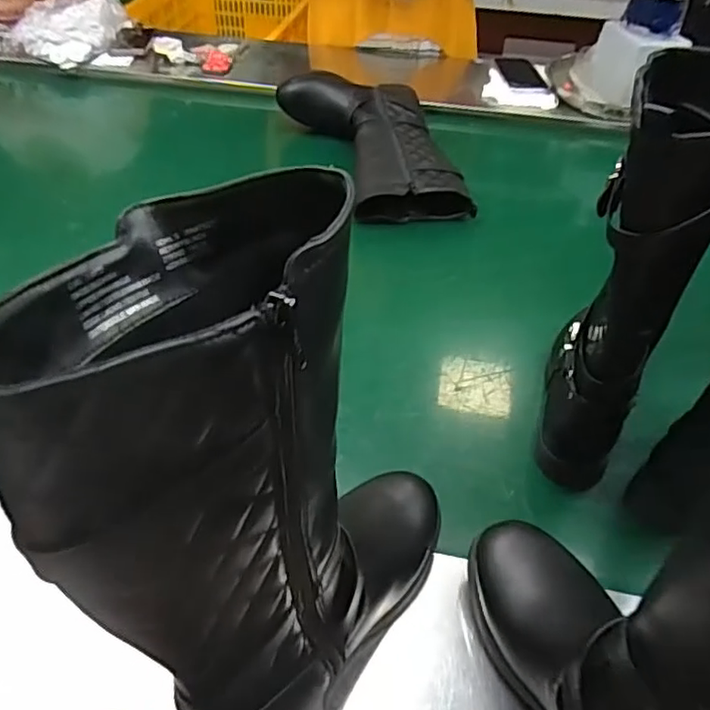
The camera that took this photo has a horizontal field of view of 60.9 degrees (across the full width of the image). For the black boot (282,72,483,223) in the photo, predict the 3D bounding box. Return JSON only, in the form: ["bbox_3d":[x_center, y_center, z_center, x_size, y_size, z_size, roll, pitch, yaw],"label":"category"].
[{"bbox_3d":[0.023,-0.318,0.907,0.212,0.087,0.340,-9,46,-11],"label":"black boot"}]

